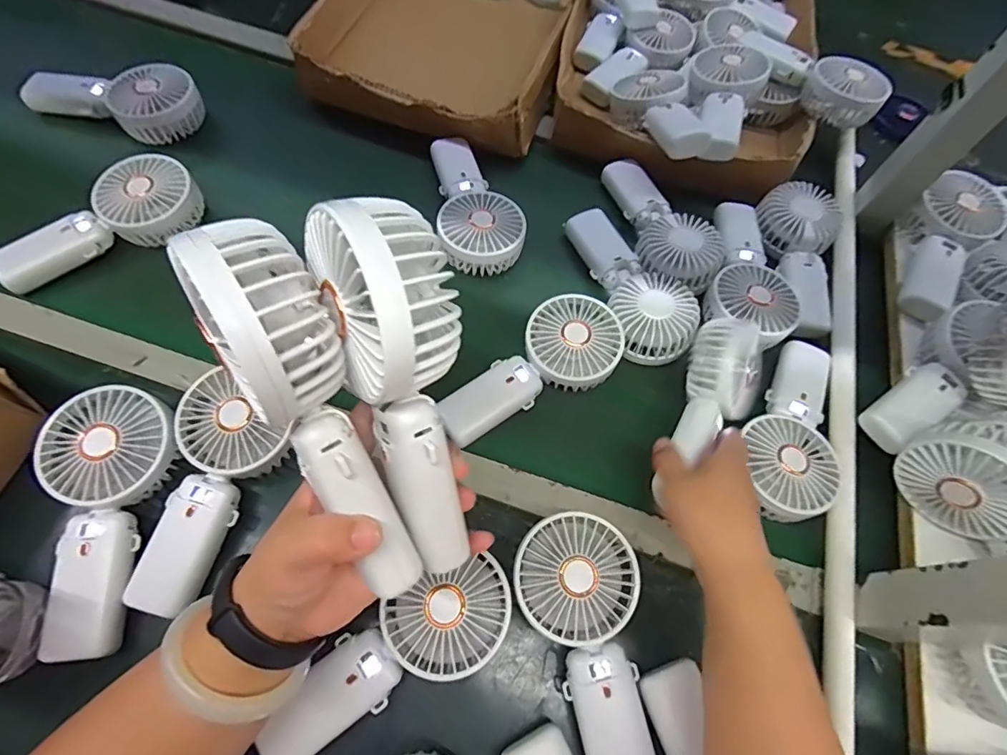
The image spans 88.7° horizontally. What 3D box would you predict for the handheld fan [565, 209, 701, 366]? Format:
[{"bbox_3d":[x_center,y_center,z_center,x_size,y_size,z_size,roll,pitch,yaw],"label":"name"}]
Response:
[{"bbox_3d":[0.133,-0.101,0.523,0.078,0.033,0.183,-14,64,-10],"label":"handheld fan"}]

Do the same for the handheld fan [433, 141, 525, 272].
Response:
[{"bbox_3d":[-0.032,-0.191,0.554,0.084,0.040,0.180,-8,63,-7],"label":"handheld fan"}]

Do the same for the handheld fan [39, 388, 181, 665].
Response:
[{"bbox_3d":[-0.287,0.099,0.373,0.079,0.034,0.180,-2,75,-4],"label":"handheld fan"}]

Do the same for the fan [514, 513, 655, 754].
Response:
[{"bbox_3d":[0.057,0.194,0.363,0.083,0.054,0.177,-3,63,-5],"label":"fan"}]

